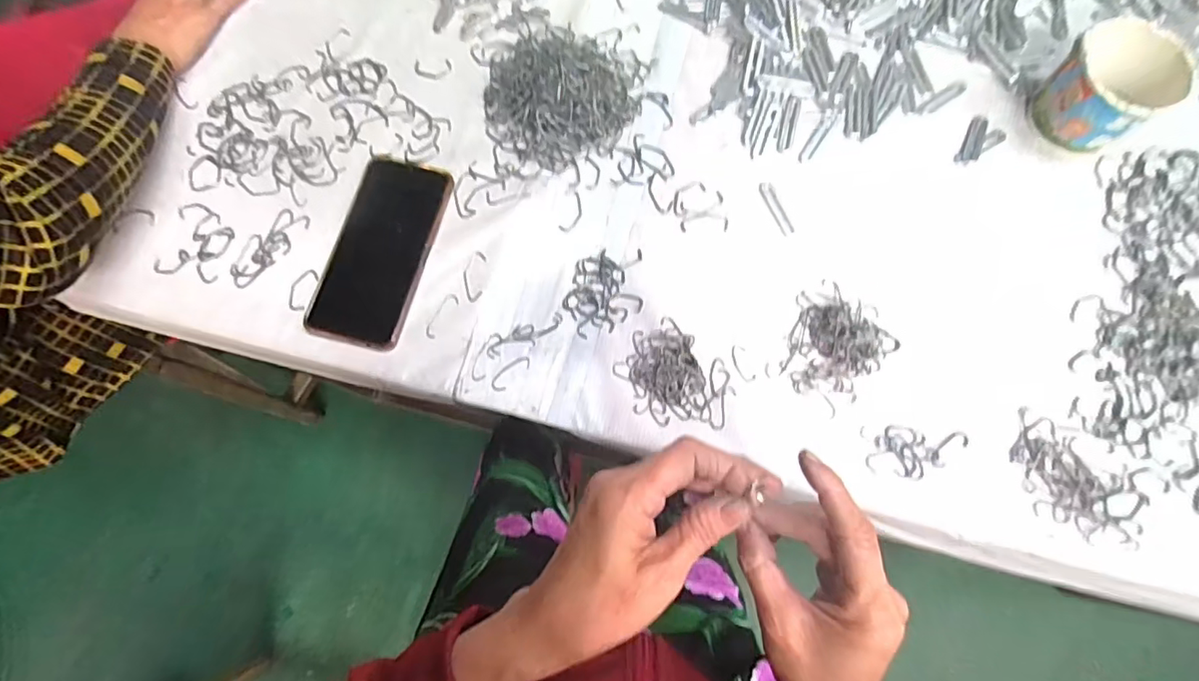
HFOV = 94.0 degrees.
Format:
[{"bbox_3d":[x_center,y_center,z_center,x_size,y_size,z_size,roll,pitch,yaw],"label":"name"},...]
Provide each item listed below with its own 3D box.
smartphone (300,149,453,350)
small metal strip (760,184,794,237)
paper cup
[{"bbox_3d":[-0.188,-0.079,0.481,0.080,0.009,0.169,14,76,2],"label":"smartphone"},{"bbox_3d":[0.160,-0.119,0.505,0.013,0.004,0.052,-21,77,-7],"label":"small metal strip"},{"bbox_3d":[0.450,-0.224,0.499,0.091,0.077,0.091,0,76,-1],"label":"paper cup"}]

